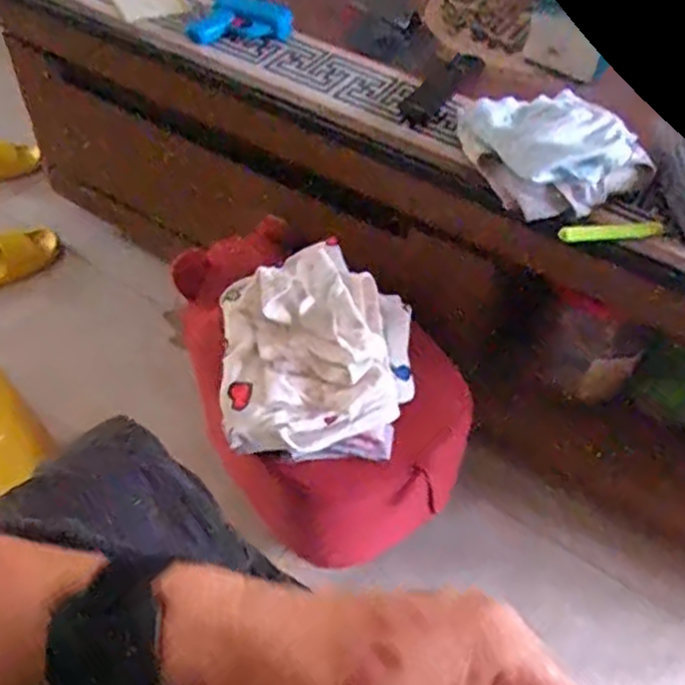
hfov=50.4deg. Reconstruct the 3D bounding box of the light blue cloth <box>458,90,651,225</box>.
[{"bbox_3d":[0.194,-0.190,0.699,0.133,0.054,0.147,-20,54,-19],"label":"light blue cloth"}]

